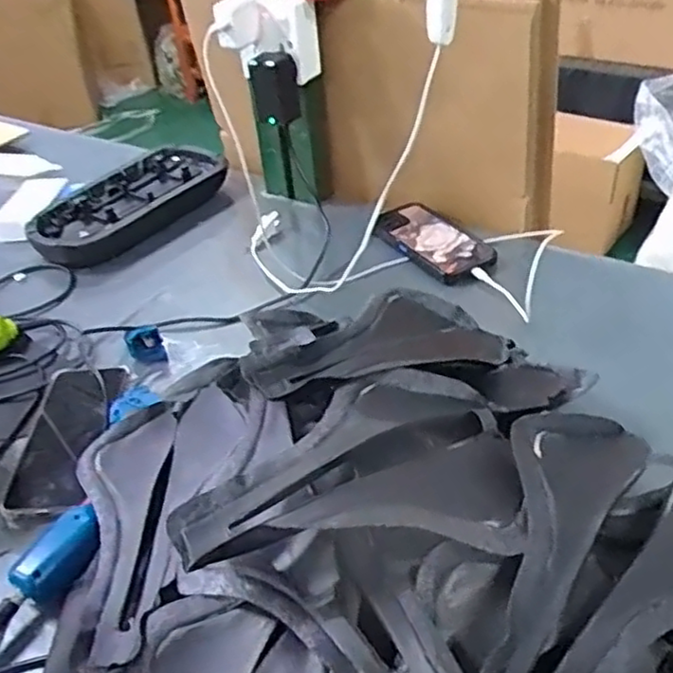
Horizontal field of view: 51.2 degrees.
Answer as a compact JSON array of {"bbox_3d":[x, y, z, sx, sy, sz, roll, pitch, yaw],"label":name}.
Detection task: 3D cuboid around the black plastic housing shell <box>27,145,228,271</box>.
[{"bbox_3d":[-0.277,-0.183,0.949,0.141,0.040,0.271,28,50,35],"label":"black plastic housing shell"}]

